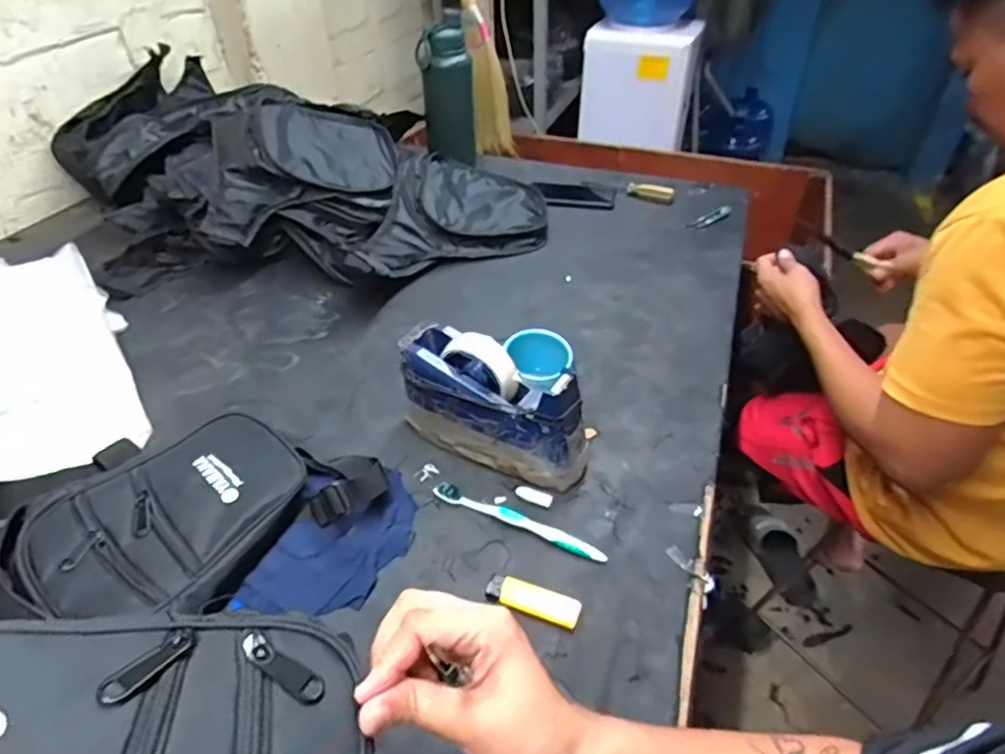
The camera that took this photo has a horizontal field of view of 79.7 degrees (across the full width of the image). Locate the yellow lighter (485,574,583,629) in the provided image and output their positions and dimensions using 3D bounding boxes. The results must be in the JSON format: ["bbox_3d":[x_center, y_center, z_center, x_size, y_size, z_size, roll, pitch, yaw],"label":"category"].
[{"bbox_3d":[0.026,0.191,0.516,0.080,0.009,0.025,13,42,15],"label":"yellow lighter"}]

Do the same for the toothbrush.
[{"bbox_3d":[0.014,0.136,0.578,0.177,0.013,0.018,19,44,21],"label":"toothbrush"}]

